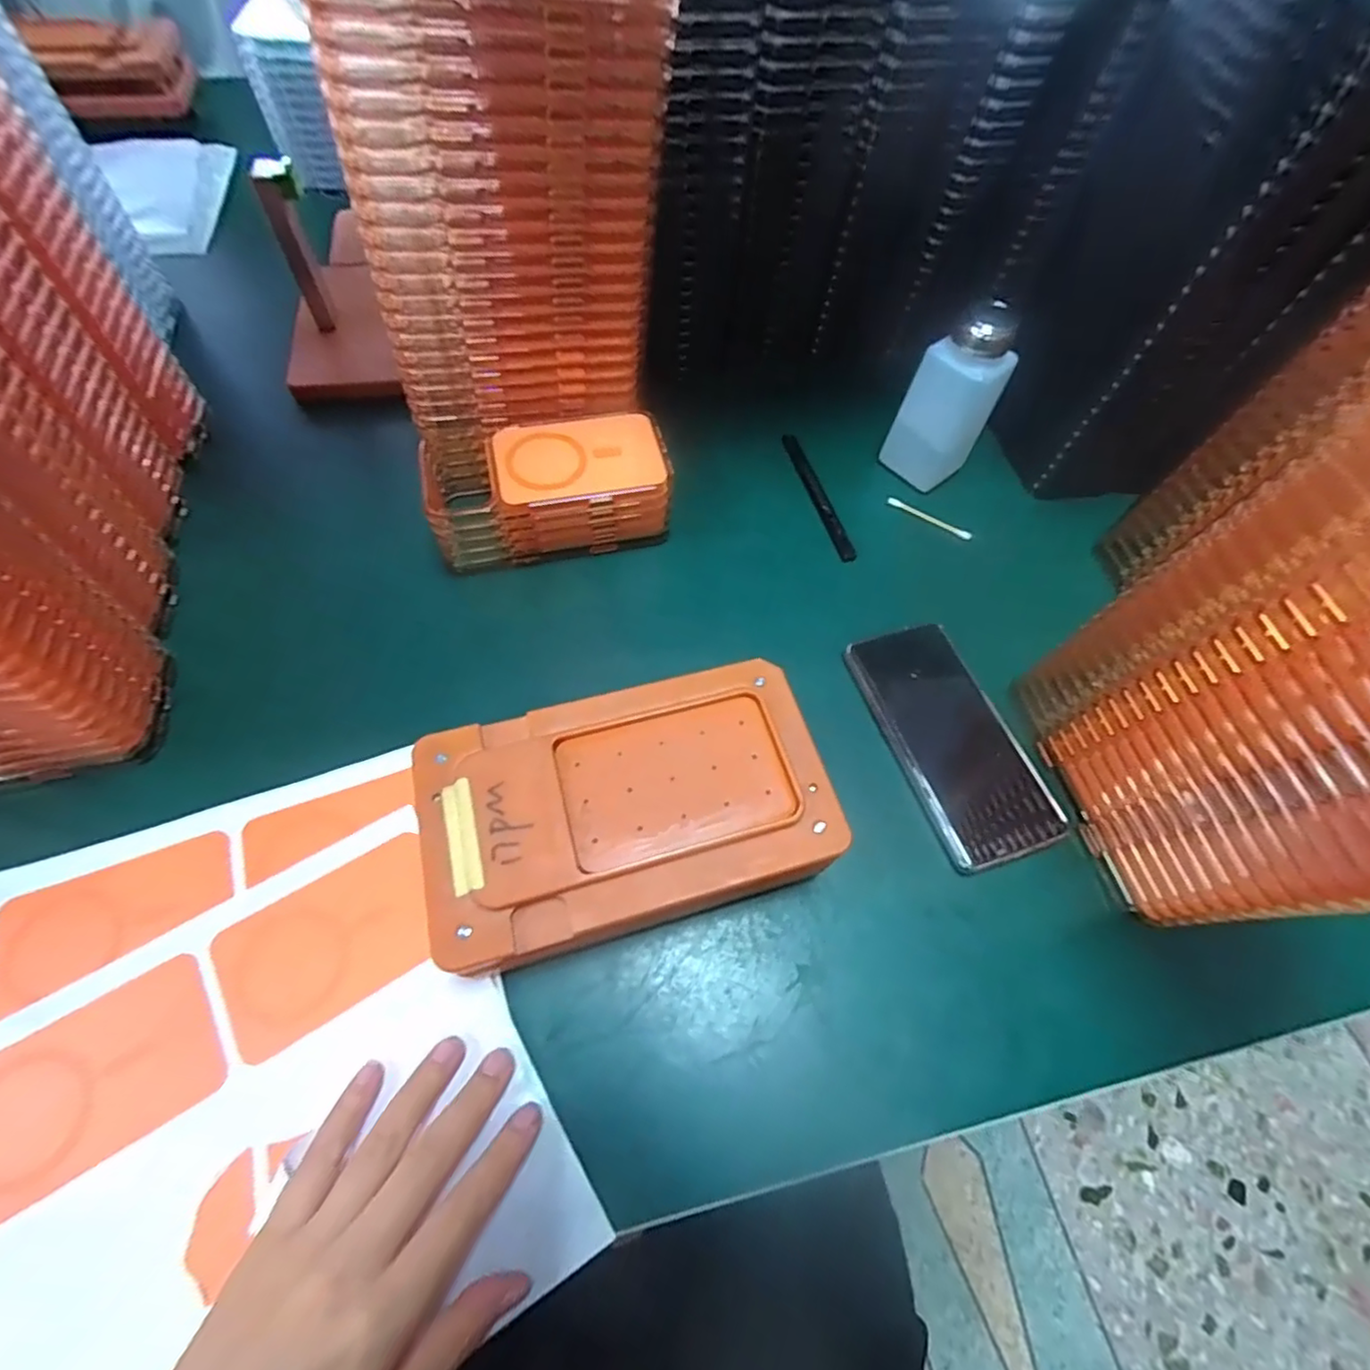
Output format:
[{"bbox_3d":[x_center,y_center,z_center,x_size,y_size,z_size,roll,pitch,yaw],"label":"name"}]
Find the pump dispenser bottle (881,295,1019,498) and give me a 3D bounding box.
[{"bbox_3d":[0.202,-0.216,0.472,0.059,0.134,0.050,38,67,15],"label":"pump dispenser bottle"}]

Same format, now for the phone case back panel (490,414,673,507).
[{"bbox_3d":[-0.072,-0.157,0.435,0.116,0.008,0.073,-11,66,-9],"label":"phone case back panel"}]

